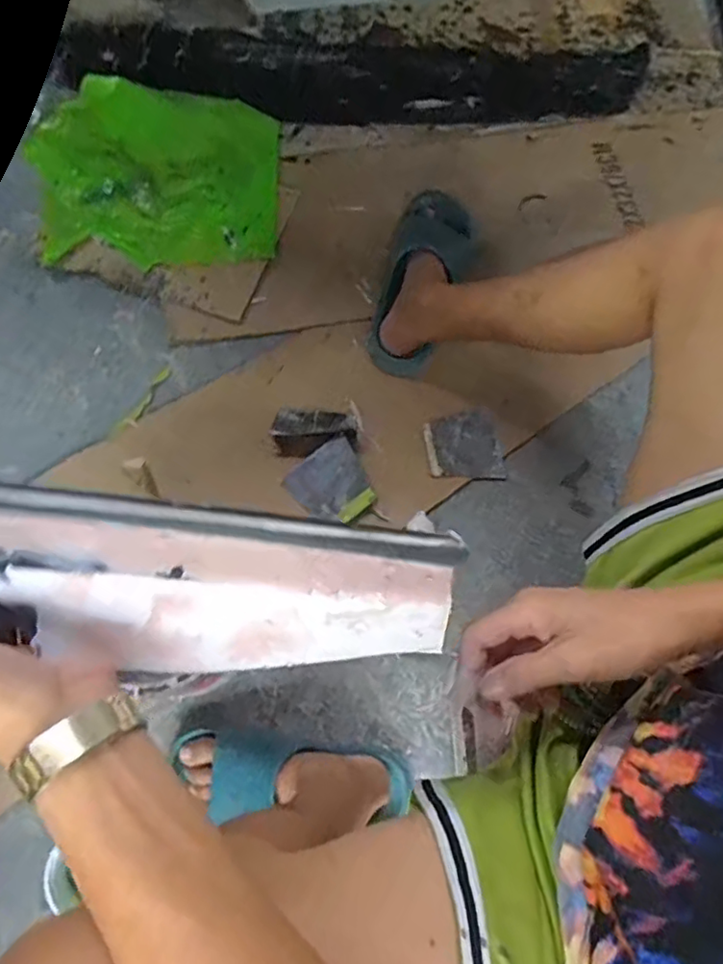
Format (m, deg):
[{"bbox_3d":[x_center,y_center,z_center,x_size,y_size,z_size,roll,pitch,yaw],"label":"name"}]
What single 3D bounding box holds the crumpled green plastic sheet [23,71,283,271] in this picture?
[{"bbox_3d":[-0.317,-0.457,0.906,0.378,0.053,0.289,0,73,-2],"label":"crumpled green plastic sheet"}]

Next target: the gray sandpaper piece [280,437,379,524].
[{"bbox_3d":[-0.035,0.004,0.776,0.096,0.016,0.095,-39,78,-12],"label":"gray sandpaper piece"}]

